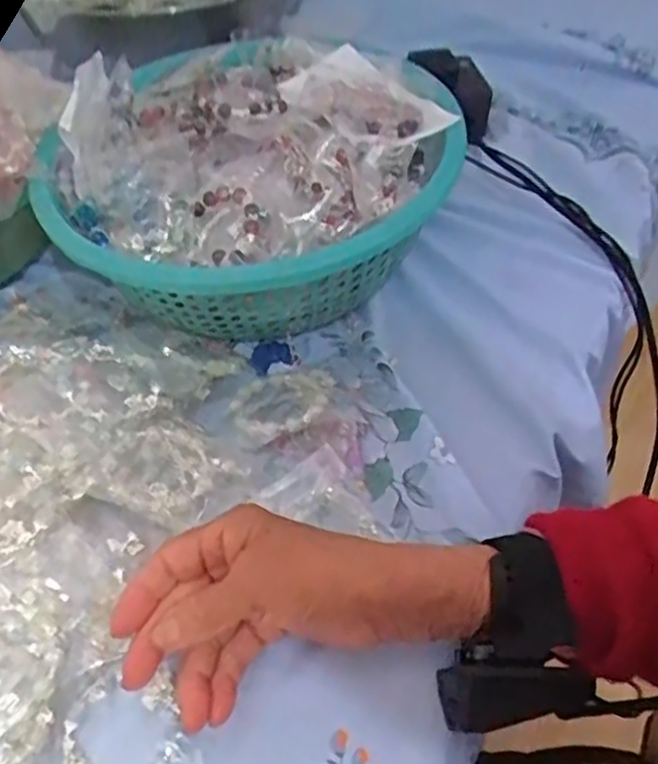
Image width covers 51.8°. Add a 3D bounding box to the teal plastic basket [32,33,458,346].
[{"bbox_3d":[-0.054,-0.143,0.491,0.273,0.122,0.255,-2,51,3],"label":"teal plastic basket"}]

